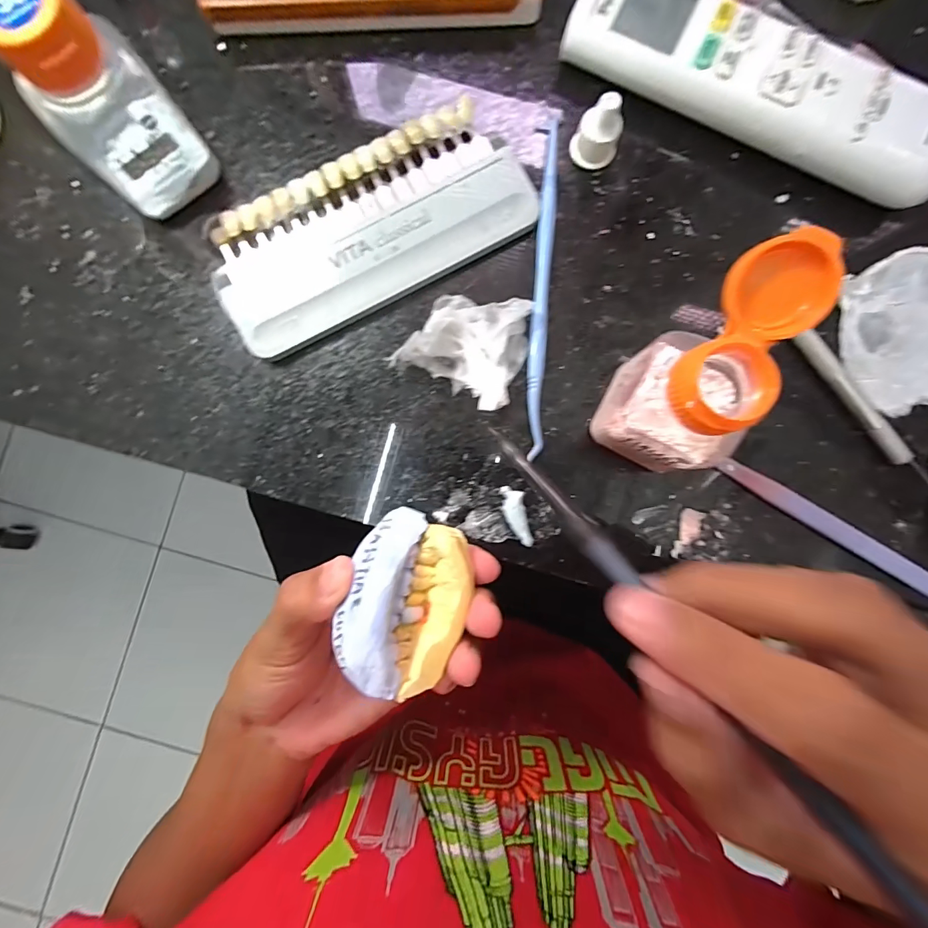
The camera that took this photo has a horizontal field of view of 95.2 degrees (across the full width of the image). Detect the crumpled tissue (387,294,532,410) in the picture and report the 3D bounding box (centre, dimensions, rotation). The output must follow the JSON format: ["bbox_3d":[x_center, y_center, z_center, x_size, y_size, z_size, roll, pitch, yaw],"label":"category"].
[{"bbox_3d":[0.001,-0.056,0.189,0.054,0.013,0.049,20,87,0],"label":"crumpled tissue"}]

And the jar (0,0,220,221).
[{"bbox_3d":[-0.136,-0.135,0.162,0.042,0.068,0.034,-40,88,-2],"label":"jar"}]

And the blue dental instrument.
[{"bbox_3d":[0.036,-0.082,0.194,0.009,0.005,0.156,3,87,-1],"label":"blue dental instrument"}]

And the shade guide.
[{"bbox_3d":[-0.043,-0.109,0.194,0.146,0.012,0.067,-28,88,-2],"label":"shade guide"}]

